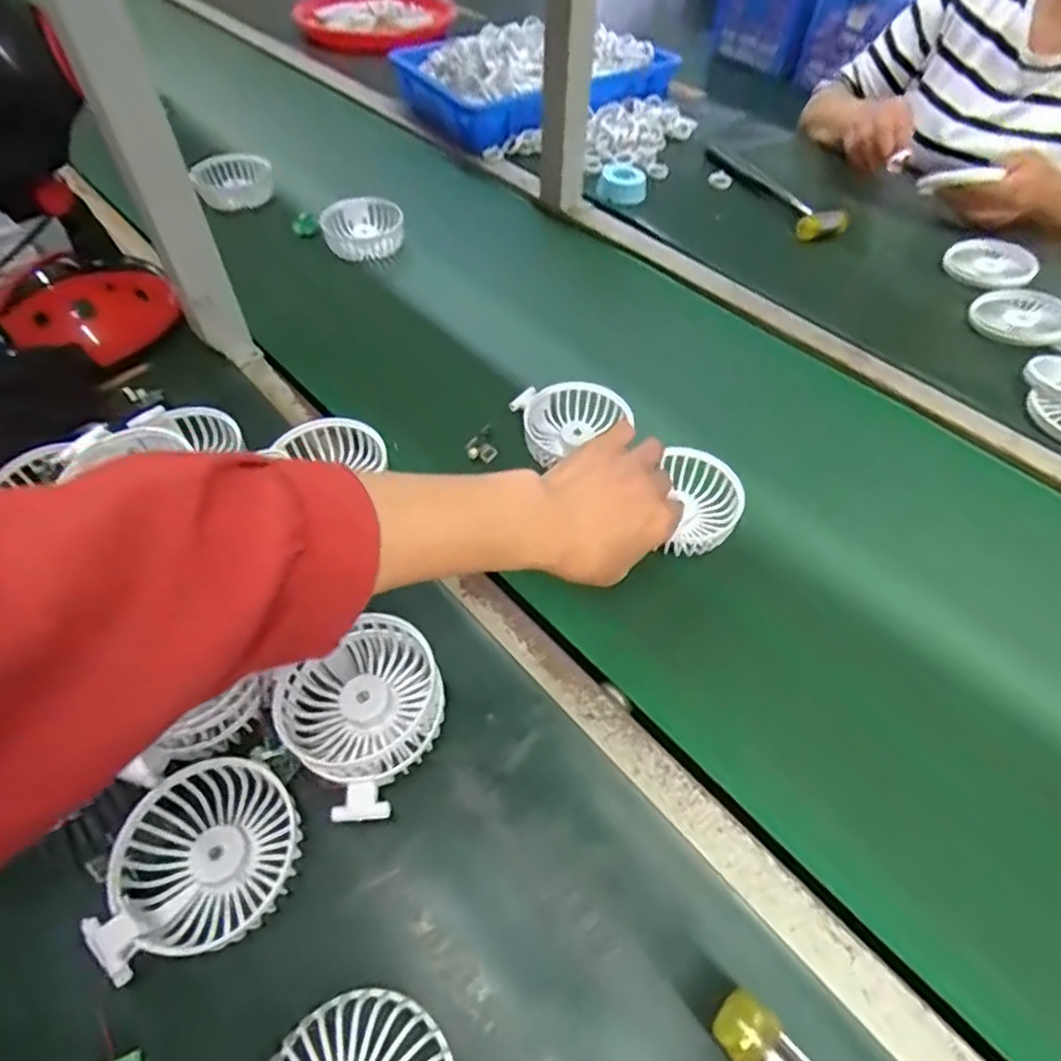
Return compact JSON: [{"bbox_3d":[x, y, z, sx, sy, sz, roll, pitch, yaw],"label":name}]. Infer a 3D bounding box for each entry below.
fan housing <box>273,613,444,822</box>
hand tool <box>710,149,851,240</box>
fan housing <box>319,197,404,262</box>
[{"bbox_3d":[-0.094,0.103,0.374,0.091,0.052,0.105,-35,62,-24],"label":"fan housing"},{"bbox_3d":[0.303,-0.423,0.790,0.055,0.025,0.217,-17,56,-14],"label":"hand tool"},{"bbox_3d":[-0.188,-0.343,0.724,0.088,0.041,0.086,-13,55,-11],"label":"fan housing"}]

